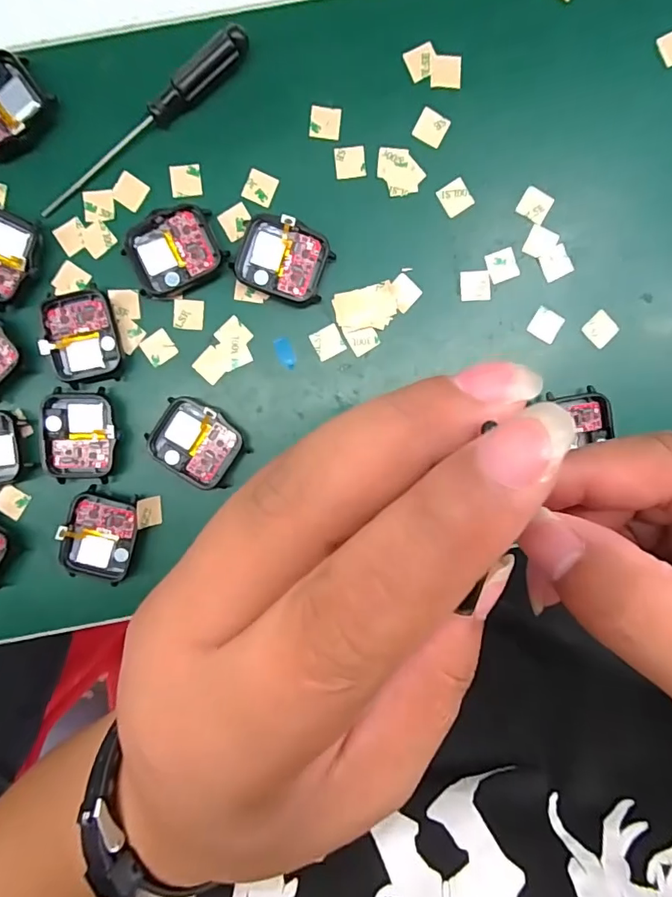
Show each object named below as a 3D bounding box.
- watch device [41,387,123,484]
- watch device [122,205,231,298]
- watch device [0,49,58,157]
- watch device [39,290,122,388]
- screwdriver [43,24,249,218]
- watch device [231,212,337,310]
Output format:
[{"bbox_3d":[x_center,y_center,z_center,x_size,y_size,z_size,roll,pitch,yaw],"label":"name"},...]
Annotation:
[{"bbox_3d":[-0.132,-0.006,0.246,0.038,0.007,0.047,0,94,-2],"label":"watch device"},{"bbox_3d":[-0.082,-0.101,0.243,0.046,0.010,0.037,-26,94,0],"label":"watch device"},{"bbox_3d":[-0.166,-0.168,0.235,0.046,0.009,0.041,-35,94,1],"label":"watch device"},{"bbox_3d":[-0.130,-0.058,0.243,0.036,0.009,0.047,-13,94,-1],"label":"watch device"},{"bbox_3d":[-0.096,-0.162,0.237,0.131,0.013,0.010,-38,94,1],"label":"screwdriver"},{"bbox_3d":[-0.027,-0.096,0.244,0.045,0.011,0.038,19,93,-3],"label":"watch device"}]

